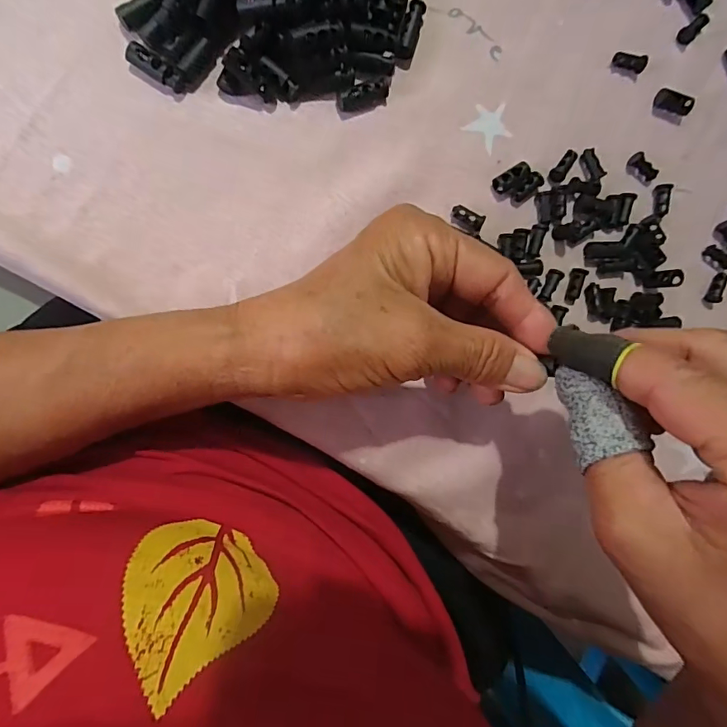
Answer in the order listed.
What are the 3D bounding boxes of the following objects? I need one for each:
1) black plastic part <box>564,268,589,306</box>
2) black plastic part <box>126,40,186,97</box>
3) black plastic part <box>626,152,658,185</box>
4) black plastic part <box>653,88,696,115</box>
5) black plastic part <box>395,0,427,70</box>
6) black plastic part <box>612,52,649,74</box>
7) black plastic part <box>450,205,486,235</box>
[{"bbox_3d":[0.113,-0.041,0.249,0.007,0.005,0.020,11,105,-9],"label":"black plastic part"},{"bbox_3d":[-0.091,-0.130,0.205,0.025,0.008,0.009,33,89,-10],"label":"black plastic part"},{"bbox_3d":[0.151,-0.105,0.251,0.017,0.007,0.009,34,89,-10],"label":"black plastic part"},{"bbox_3d":[0.167,-0.141,0.249,0.020,0.007,0.010,10,93,-9],"label":"black plastic part"},{"bbox_3d":[0.023,-0.160,0.224,0.009,0.008,0.030,14,92,-10],"label":"black plastic part"},{"bbox_3d":[0.140,-0.159,0.244,0.017,0.004,0.007,16,92,4],"label":"black plastic part"},{"bbox_3d":[0.053,-0.073,0.236,0.017,0.005,0.009,26,90,-10],"label":"black plastic part"}]

